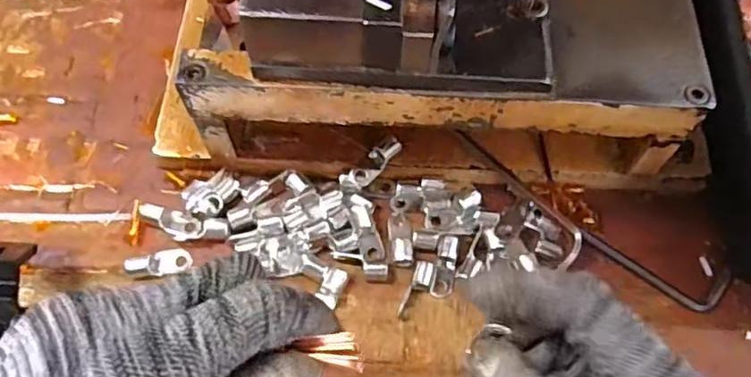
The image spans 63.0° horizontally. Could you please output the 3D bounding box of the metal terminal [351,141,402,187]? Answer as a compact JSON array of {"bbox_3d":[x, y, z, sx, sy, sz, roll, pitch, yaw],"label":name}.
[{"bbox_3d":[0.000,-0.014,0.331,0.032,0.006,0.012,-42,70,9],"label":"metal terminal"}]

